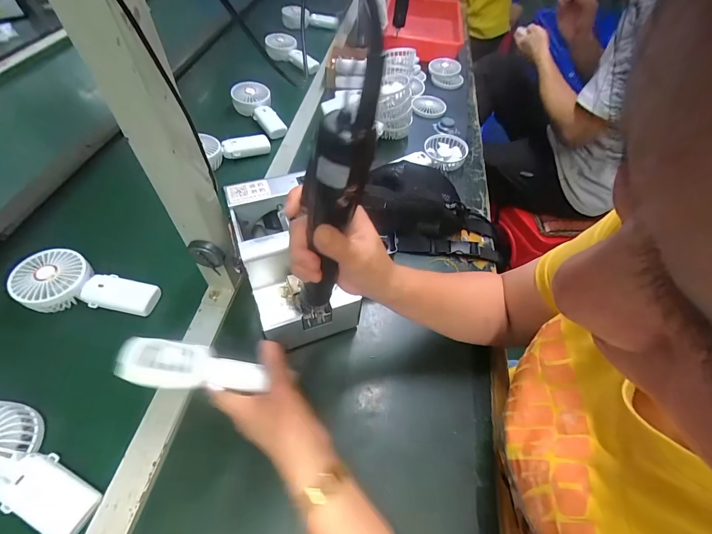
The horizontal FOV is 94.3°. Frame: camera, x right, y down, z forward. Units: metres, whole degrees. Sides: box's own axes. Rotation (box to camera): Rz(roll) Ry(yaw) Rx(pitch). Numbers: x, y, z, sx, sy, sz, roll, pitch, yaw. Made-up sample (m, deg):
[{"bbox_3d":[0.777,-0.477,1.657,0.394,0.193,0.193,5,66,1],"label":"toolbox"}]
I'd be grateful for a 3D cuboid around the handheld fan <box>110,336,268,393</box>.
[{"bbox_3d":[-0.172,0.106,0.352,0.152,0.028,0.052,12,54,-6],"label":"handheld fan"}]

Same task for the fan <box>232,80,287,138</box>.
[{"bbox_3d":[-0.217,-0.364,0.780,0.086,0.051,0.181,-32,77,-24],"label":"fan"}]

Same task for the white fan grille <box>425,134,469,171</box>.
[{"bbox_3d":[0.189,-0.240,0.703,0.090,0.037,0.088,11,54,5],"label":"white fan grille"}]

